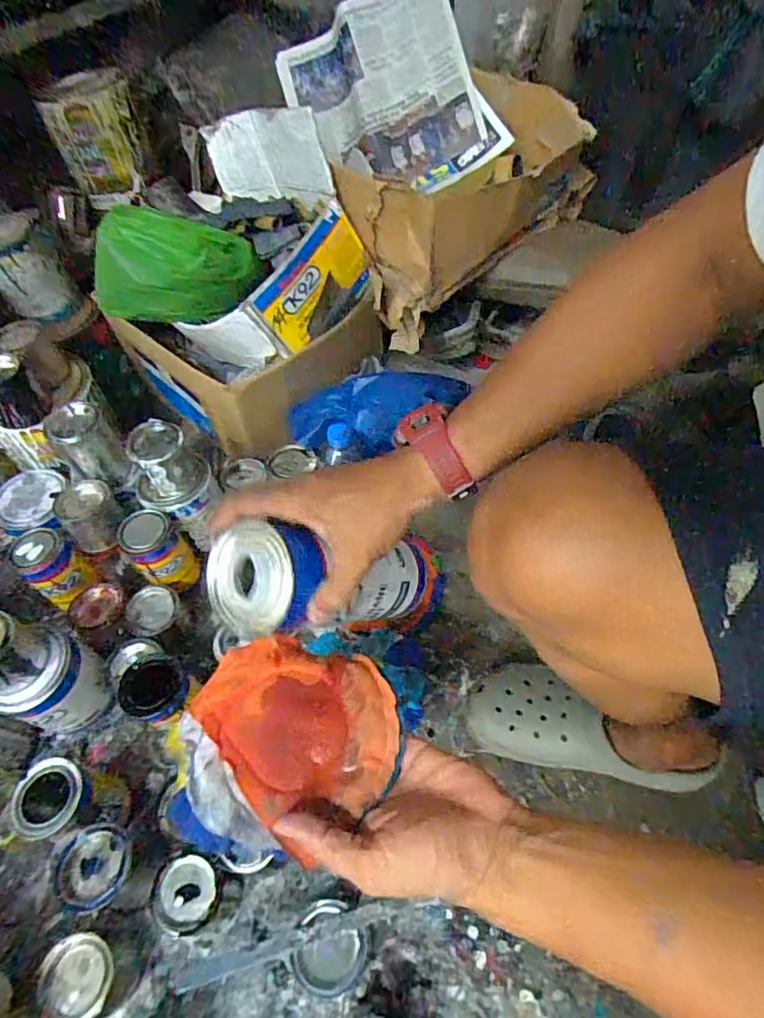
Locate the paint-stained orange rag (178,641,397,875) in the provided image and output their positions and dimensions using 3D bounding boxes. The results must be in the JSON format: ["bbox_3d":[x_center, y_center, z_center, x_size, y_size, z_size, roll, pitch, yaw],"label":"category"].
[{"bbox_3d":[-0.066,0.155,0.380,0.151,0.024,0.133,12,56,14],"label":"paint-stained orange rag"}]

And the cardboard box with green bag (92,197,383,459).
[{"bbox_3d":[-0.219,-0.337,0.875,0.352,0.299,0.332,35,64,26],"label":"cardboard box with green bag"}]

